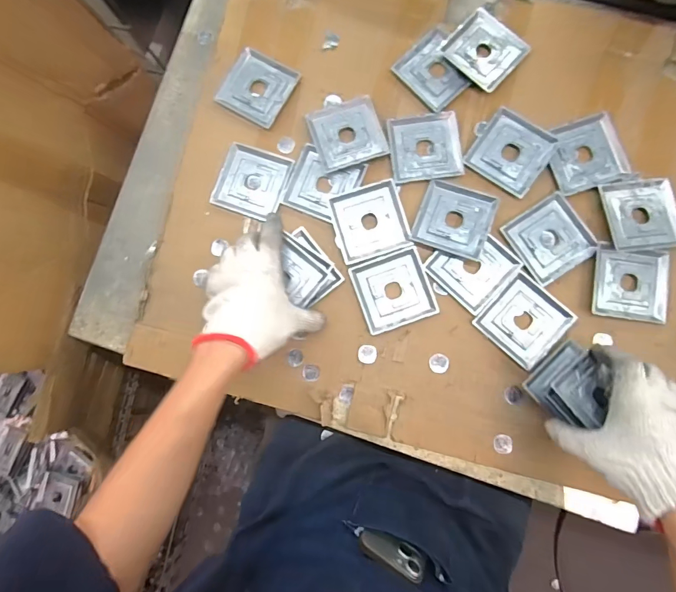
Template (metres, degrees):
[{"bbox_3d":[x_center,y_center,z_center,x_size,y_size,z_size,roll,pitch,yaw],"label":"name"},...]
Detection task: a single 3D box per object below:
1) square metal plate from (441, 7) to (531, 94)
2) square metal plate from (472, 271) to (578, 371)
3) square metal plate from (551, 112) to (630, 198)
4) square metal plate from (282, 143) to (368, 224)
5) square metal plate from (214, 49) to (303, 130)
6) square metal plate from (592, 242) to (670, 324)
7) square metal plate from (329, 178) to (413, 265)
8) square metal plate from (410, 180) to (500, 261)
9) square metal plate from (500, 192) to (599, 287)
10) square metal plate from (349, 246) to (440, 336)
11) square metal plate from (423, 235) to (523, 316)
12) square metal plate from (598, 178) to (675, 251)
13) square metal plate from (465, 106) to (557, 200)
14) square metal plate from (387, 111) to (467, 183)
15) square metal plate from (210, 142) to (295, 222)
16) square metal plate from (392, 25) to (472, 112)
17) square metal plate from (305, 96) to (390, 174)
[{"bbox_3d":[0.196,-0.327,0.530,0.088,0.013,0.092,42,88,7],"label":"square metal plate"},{"bbox_3d":[0.230,0.030,0.493,0.088,0.005,0.090,44,88,7],"label":"square metal plate"},{"bbox_3d":[0.319,-0.185,0.514,0.094,0.006,0.090,-17,83,1],"label":"square metal plate"},{"bbox_3d":[-0.021,-0.148,0.533,0.089,0.008,0.088,23,86,5],"label":"square metal plate"},{"bbox_3d":[-0.110,-0.289,0.552,0.092,0.004,0.092,30,86,6],"label":"square metal plate"},{"bbox_3d":[0.358,-0.015,0.487,0.090,0.013,0.088,8,84,4],"label":"square metal plate"},{"bbox_3d":[0.041,-0.097,0.517,0.089,0.010,0.089,-17,83,1],"label":"square metal plate"},{"bbox_3d":[0.150,-0.099,0.510,0.090,0.012,0.089,20,85,5],"label":"square metal plate"},{"bbox_3d":[0.269,-0.073,0.507,0.088,0.008,0.090,-32,83,-1],"label":"square metal plate"},{"bbox_3d":[0.071,-0.006,0.509,0.090,0.008,0.090,-19,83,1],"label":"square metal plate"},{"bbox_3d":[0.170,-0.038,0.505,0.089,0.005,0.090,44,88,7],"label":"square metal plate"},{"bbox_3d":[0.384,-0.103,0.504,0.091,0.014,0.091,-7,83,2],"label":"square metal plate"},{"bbox_3d":[0.226,-0.189,0.519,0.088,0.010,0.097,35,87,6],"label":"square metal plate"},{"bbox_3d":[0.116,-0.197,0.527,0.091,0.004,0.090,-6,83,3],"label":"square metal plate"},{"bbox_3d":[-0.115,-0.154,0.540,0.090,0.005,0.090,19,85,5],"label":"square metal plate"},{"bbox_3d":[0.135,-0.310,0.540,0.088,0.011,0.095,-41,83,-2],"label":"square metal plate"},{"bbox_3d":[0.013,-0.216,0.533,0.089,0.008,0.088,-16,83,1],"label":"square metal plate"}]

